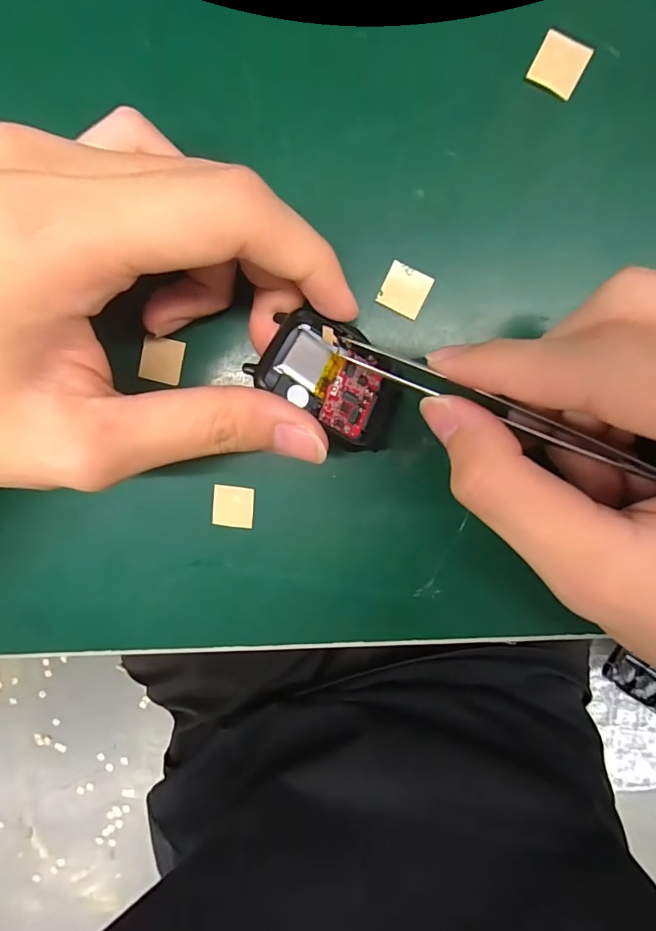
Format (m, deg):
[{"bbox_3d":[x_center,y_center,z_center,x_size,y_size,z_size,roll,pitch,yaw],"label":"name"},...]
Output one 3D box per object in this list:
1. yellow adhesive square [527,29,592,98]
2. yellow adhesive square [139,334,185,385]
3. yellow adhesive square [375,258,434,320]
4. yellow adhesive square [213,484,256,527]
[{"bbox_3d":[0.073,-0.126,0.140,0.015,0.004,0.015,27,98,0],"label":"yellow adhesive square"},{"bbox_3d":[-0.060,-0.038,0.160,0.015,0.004,0.015,13,99,0],"label":"yellow adhesive square"},{"bbox_3d":[0.026,-0.060,0.152,0.015,0.004,0.015,26,94,1],"label":"yellow adhesive square"},{"bbox_3d":[-0.036,0.016,0.168,0.015,0.004,0.015,6,98,6],"label":"yellow adhesive square"}]

